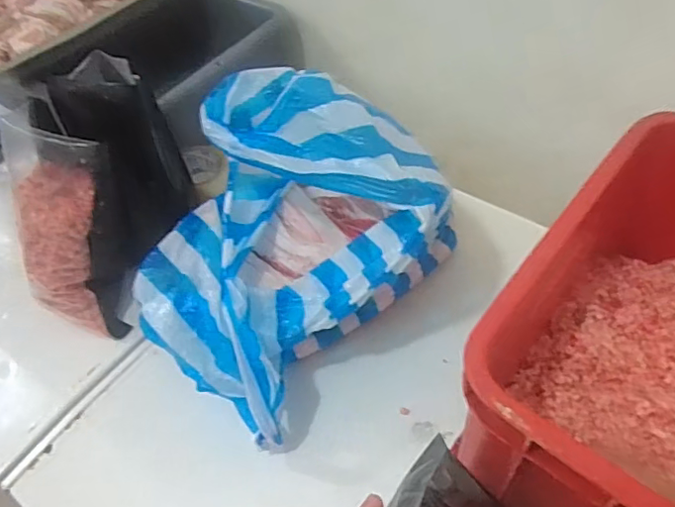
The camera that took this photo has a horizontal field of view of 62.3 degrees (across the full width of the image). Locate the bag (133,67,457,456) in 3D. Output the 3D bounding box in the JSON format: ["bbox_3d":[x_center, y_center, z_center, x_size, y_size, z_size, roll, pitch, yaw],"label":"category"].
[{"bbox_3d":[-0.036,-0.029,0.573,0.338,0.262,0.233,-32,55,-23],"label":"bag"}]

